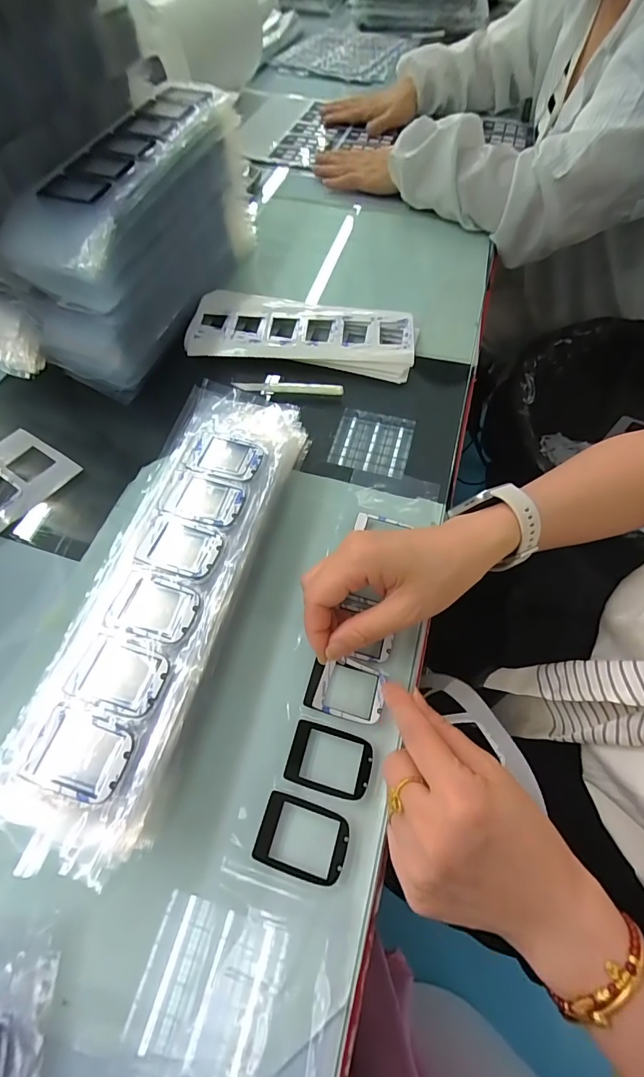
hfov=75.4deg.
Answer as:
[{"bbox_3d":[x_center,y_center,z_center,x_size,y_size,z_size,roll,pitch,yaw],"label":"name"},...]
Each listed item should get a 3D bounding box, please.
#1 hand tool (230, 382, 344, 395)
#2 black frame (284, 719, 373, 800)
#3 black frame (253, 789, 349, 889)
[{"bbox_3d":[-0.033,-0.149,0.411,0.105,0.008,0.011,1,62,0],"label":"hand tool"},{"bbox_3d":[0.005,0.138,0.261,0.051,0.004,0.036,14,63,7],"label":"black frame"},{"bbox_3d":[-0.011,0.174,0.242,0.051,0.004,0.036,15,63,8],"label":"black frame"}]

